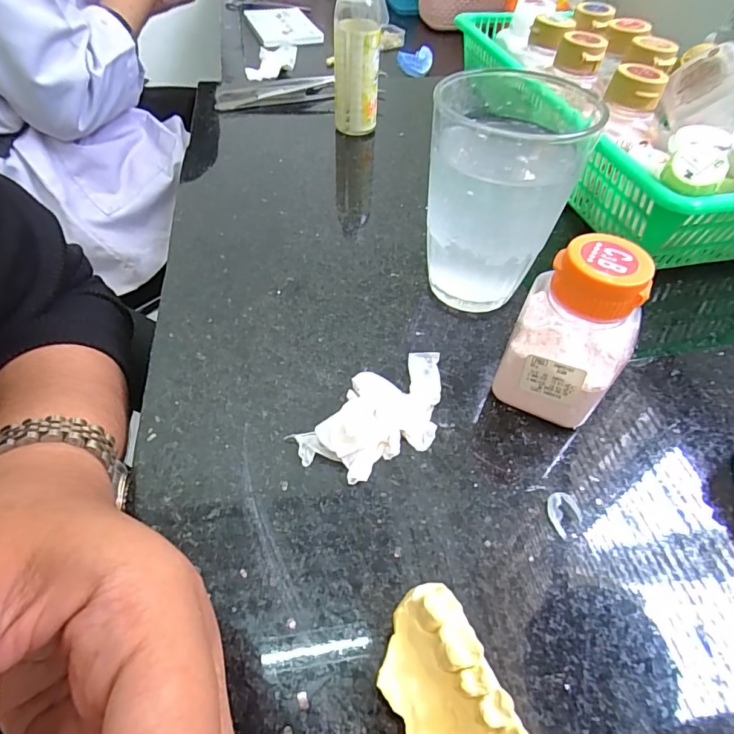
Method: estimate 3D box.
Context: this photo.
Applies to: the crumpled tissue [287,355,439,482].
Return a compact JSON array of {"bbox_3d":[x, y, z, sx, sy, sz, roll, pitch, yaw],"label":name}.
[{"bbox_3d":[0.009,0.018,0.194,0.075,0.016,0.036,-31,57,-25],"label":"crumpled tissue"}]

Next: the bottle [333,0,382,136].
[{"bbox_3d":[-0.007,-0.219,0.332,0.032,0.109,0.034,2,50,0],"label":"bottle"}]

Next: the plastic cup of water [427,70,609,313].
[{"bbox_3d":[0.059,-0.076,0.220,0.066,0.098,0.064,5,50,2],"label":"plastic cup of water"}]

